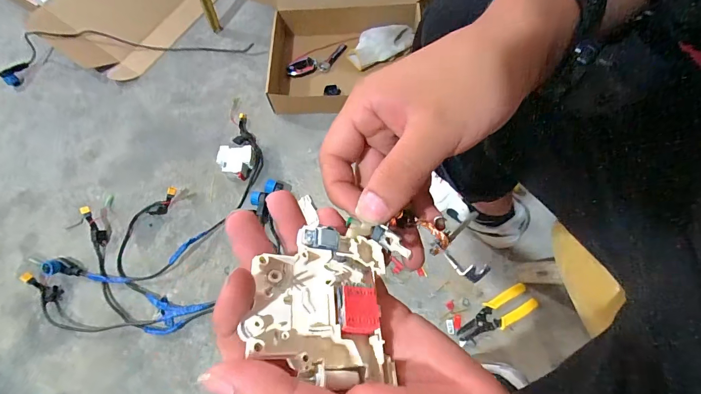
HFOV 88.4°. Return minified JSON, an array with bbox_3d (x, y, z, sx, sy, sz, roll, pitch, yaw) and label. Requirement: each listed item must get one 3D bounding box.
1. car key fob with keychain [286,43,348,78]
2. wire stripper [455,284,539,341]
[{"bbox_3d":[-0.081,-0.361,0.965,0.184,0.027,0.062,-31,70,-10],"label":"car key fob with keychain"},{"bbox_3d":[0.281,0.228,0.698,0.166,0.011,0.056,-26,69,-8],"label":"wire stripper"}]

